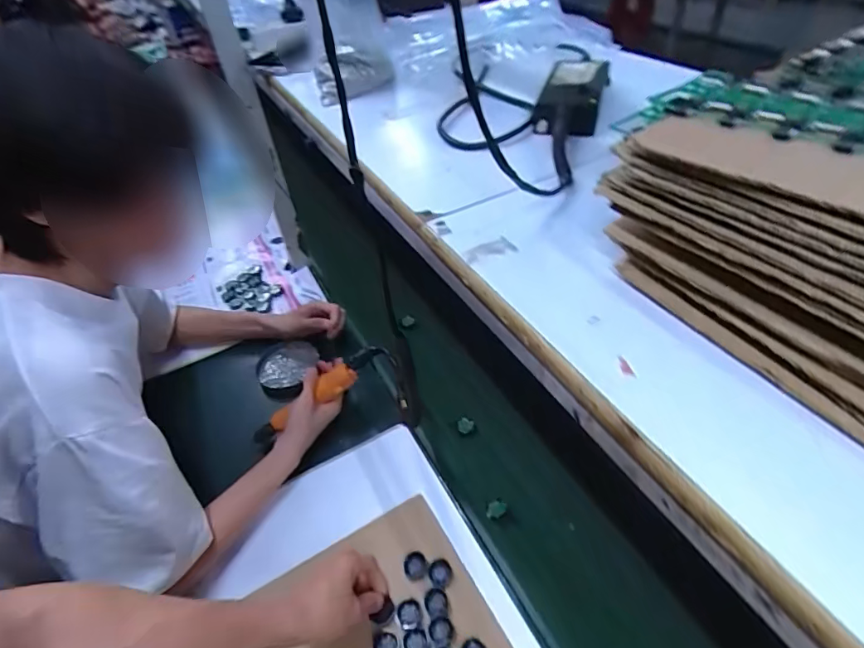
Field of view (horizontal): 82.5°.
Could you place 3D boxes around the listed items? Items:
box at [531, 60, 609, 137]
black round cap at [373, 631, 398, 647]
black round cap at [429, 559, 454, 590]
[{"bbox_3d":[0.140,-0.226,0.490,0.058,0.033,0.144,10,46,18],"label":"box"},{"bbox_3d":[-0.053,0.369,0.567,0.027,0.009,0.024,-12,43,-4],"label":"black round cap"},{"bbox_3d":[0.011,0.310,0.610,0.029,0.007,0.034,-13,43,-5],"label":"black round cap"}]

